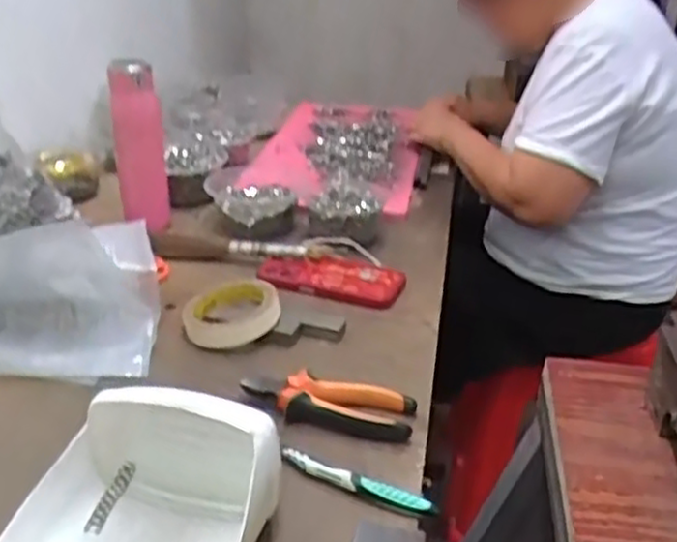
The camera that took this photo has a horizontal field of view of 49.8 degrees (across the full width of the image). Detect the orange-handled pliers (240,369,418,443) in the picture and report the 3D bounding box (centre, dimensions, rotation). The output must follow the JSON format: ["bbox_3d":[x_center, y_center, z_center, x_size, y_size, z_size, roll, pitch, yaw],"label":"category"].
[{"bbox_3d":[-0.009,0.114,0.635,0.147,0.024,0.049,8,28,12],"label":"orange-handled pliers"}]

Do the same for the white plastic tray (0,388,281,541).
[{"bbox_3d":[-0.130,0.155,0.480,0.155,0.081,0.180,8,28,12],"label":"white plastic tray"}]

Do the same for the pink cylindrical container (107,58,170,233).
[{"bbox_3d":[-0.257,-0.160,0.951,0.063,0.208,0.048,-11,29,-22],"label":"pink cylindrical container"}]

